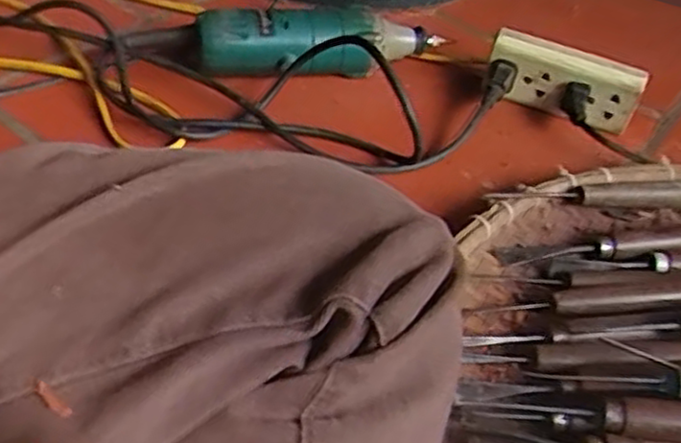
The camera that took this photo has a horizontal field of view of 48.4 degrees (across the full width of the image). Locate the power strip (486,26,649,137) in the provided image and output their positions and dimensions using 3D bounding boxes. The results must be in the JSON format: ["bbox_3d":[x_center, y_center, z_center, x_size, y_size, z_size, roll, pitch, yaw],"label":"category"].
[{"bbox_3d":[0.188,-0.119,0.641,0.122,0.051,0.030,26,45,16],"label":"power strip"}]

